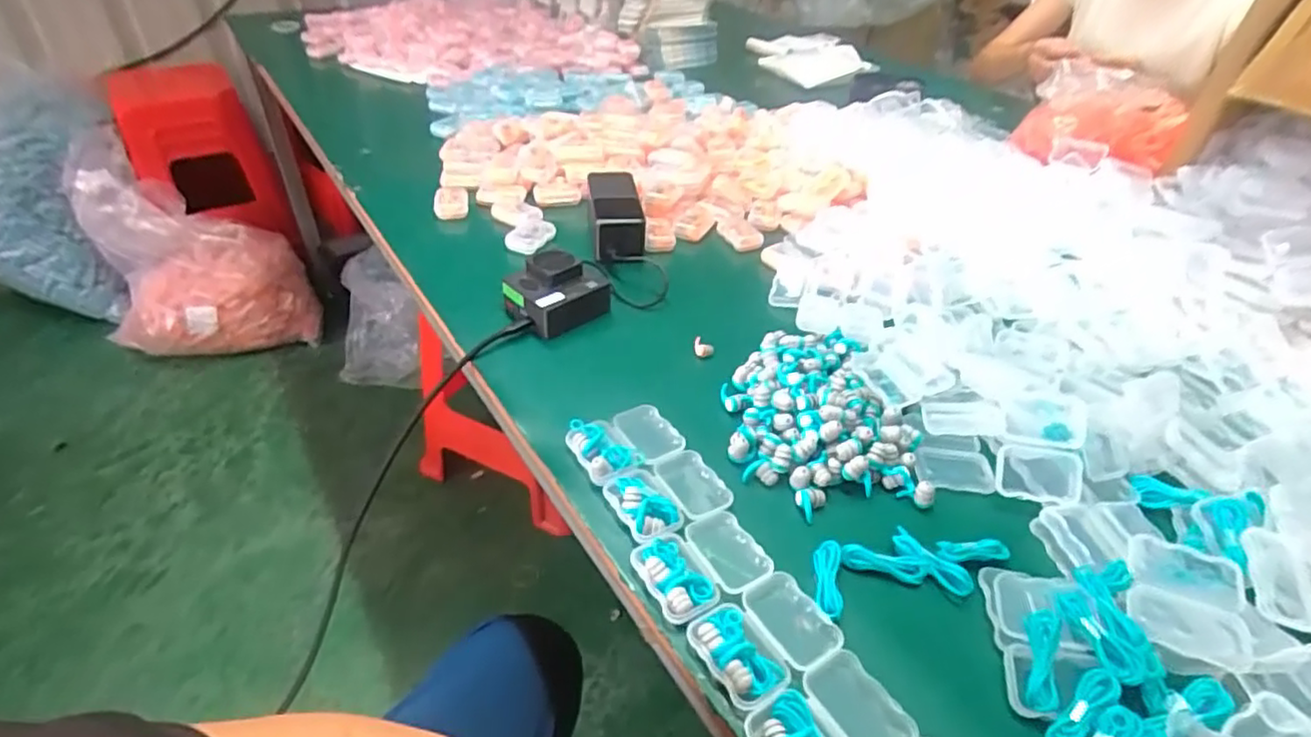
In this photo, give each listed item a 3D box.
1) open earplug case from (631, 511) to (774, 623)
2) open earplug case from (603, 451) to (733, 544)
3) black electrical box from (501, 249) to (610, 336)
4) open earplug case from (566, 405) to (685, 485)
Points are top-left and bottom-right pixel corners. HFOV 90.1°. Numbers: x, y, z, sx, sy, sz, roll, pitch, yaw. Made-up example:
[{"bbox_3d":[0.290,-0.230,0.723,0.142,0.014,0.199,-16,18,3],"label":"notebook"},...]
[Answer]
[{"bbox_3d":[0.029,0.120,0.402,0.074,0.022,0.056,-18,44,-26],"label":"open earplug case"},{"bbox_3d":[0.008,0.084,0.441,0.073,0.021,0.055,-20,45,-28],"label":"open earplug case"},{"bbox_3d":[-0.092,-0.072,0.603,0.082,0.048,0.067,-19,44,-27],"label":"black electrical box"},{"bbox_3d":[-0.022,0.052,0.479,0.074,0.019,0.058,-20,44,-28],"label":"open earplug case"}]

